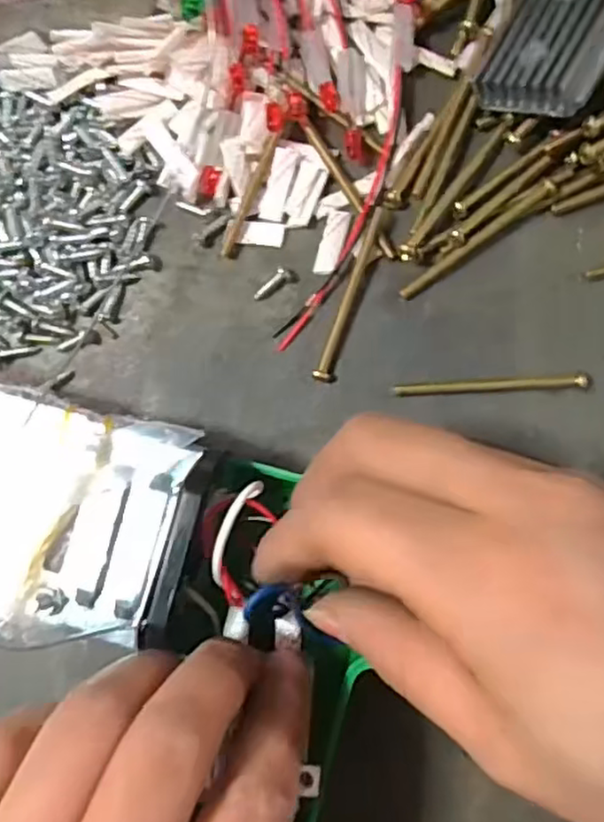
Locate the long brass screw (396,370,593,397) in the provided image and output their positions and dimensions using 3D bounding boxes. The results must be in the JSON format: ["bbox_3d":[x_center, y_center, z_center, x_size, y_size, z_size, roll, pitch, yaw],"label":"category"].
[{"bbox_3d":[0.059,-0.008,0.206,0.060,0.007,0.005,-4,86,4],"label":"long brass screw"}]

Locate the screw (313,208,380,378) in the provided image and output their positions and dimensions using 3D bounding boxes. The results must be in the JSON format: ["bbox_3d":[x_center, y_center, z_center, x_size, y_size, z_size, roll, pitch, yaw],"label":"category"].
[{"bbox_3d":[0.016,-0.036,0.210,0.006,0.006,0.056,19,87,5],"label":"screw"}]

